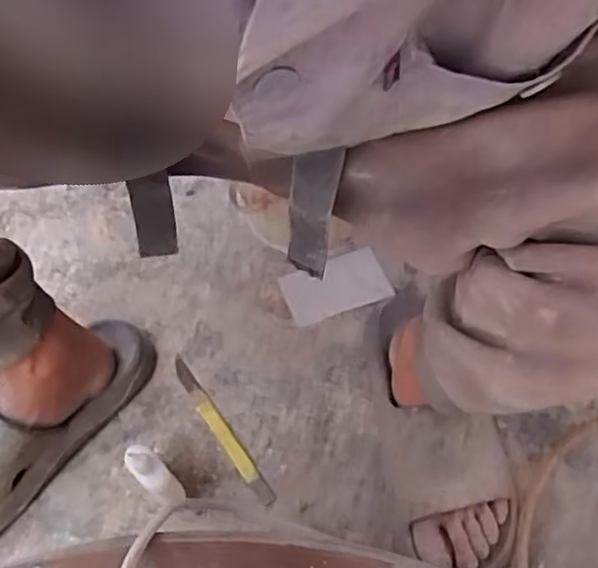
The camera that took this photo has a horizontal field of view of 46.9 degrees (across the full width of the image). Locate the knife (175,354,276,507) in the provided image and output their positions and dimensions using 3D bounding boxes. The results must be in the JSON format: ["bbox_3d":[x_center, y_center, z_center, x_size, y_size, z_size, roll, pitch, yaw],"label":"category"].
[{"bbox_3d":[-0.078,0.141,0.680,0.016,0.005,0.181,-33,62,-15],"label":"knife"}]

